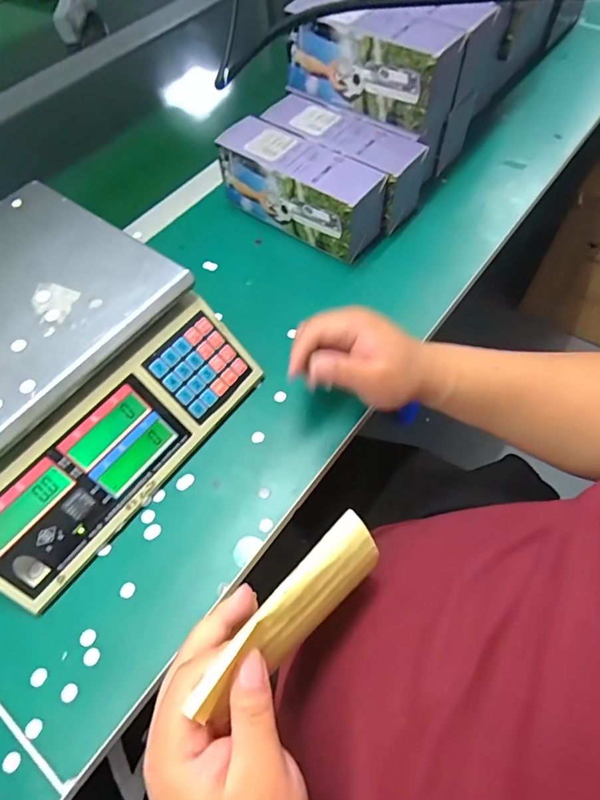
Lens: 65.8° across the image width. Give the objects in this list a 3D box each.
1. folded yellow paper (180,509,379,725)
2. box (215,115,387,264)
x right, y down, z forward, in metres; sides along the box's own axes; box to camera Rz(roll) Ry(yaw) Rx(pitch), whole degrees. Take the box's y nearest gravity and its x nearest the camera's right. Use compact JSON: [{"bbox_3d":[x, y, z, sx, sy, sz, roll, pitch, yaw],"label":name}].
[{"bbox_3d":[-0.005,0.121,0.266,0.132,0.032,0.028,-36,64,-26],"label":"folded yellow paper"},{"bbox_3d":[0.002,-0.245,0.540,0.207,0.080,0.067,32,66,20],"label":"box"}]

